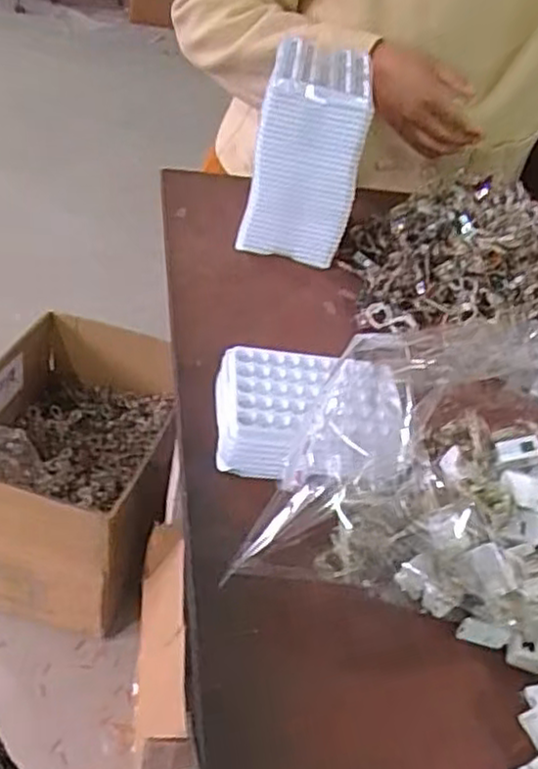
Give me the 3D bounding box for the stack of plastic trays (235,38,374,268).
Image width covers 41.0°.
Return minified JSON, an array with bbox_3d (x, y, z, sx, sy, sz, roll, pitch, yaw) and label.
[{"bbox_3d":[0.033,-0.213,0.679,0.098,0.173,0.083,12,41,-2],"label":"stack of plastic trays"}]

